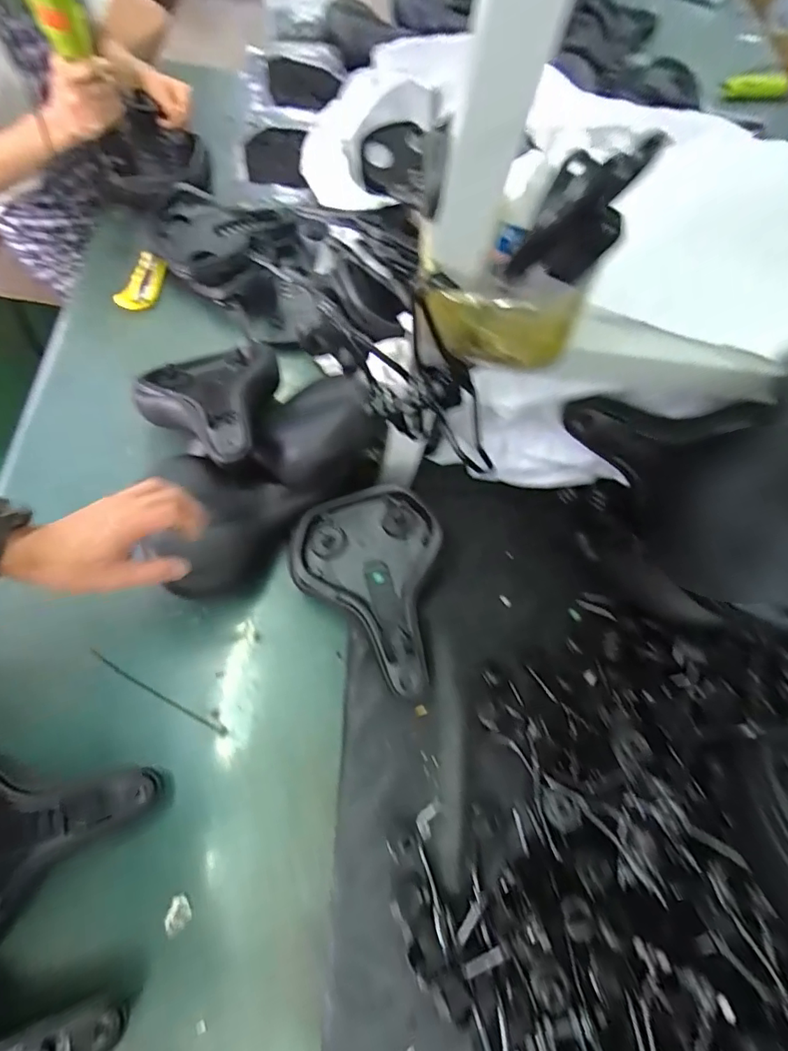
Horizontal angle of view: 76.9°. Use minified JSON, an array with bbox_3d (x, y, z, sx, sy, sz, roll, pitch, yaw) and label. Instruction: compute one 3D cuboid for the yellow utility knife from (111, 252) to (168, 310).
[{"bbox_3d":[-0.396,-0.381,0.784,0.045,0.031,0.103,22,66,2],"label":"yellow utility knife"}]

